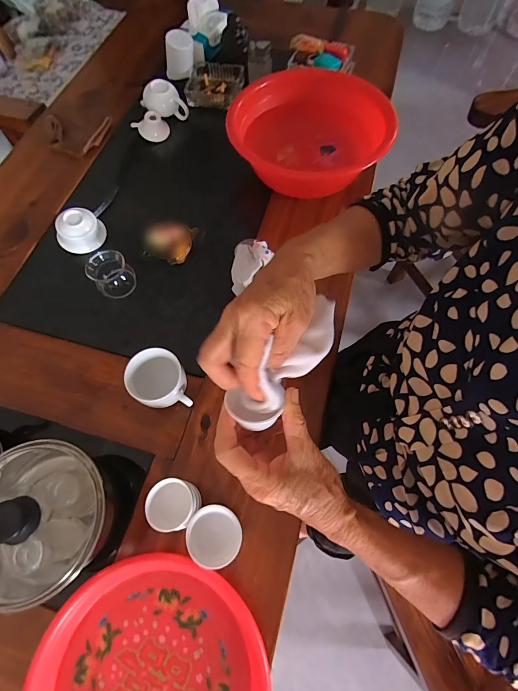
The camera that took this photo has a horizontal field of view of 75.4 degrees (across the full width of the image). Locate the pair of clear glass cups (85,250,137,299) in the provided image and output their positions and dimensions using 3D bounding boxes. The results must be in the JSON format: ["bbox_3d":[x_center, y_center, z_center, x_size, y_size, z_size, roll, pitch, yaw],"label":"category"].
[{"bbox_3d":[-0.246,-0.119,0.562,0.064,0.054,0.059,-12,68,-4],"label":"pair of clear glass cups"}]

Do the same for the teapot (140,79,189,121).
[{"bbox_3d":[-0.220,-0.564,0.759,0.094,0.061,0.084,-18,68,-7],"label":"teapot"}]

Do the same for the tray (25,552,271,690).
[{"bbox_3d":[-0.124,0.382,0.362,0.245,0.032,0.258,0,67,1],"label":"tray"}]

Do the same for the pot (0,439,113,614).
[{"bbox_3d":[-0.257,0.201,0.391,0.141,0.122,0.162,-17,68,-6],"label":"pot"}]

